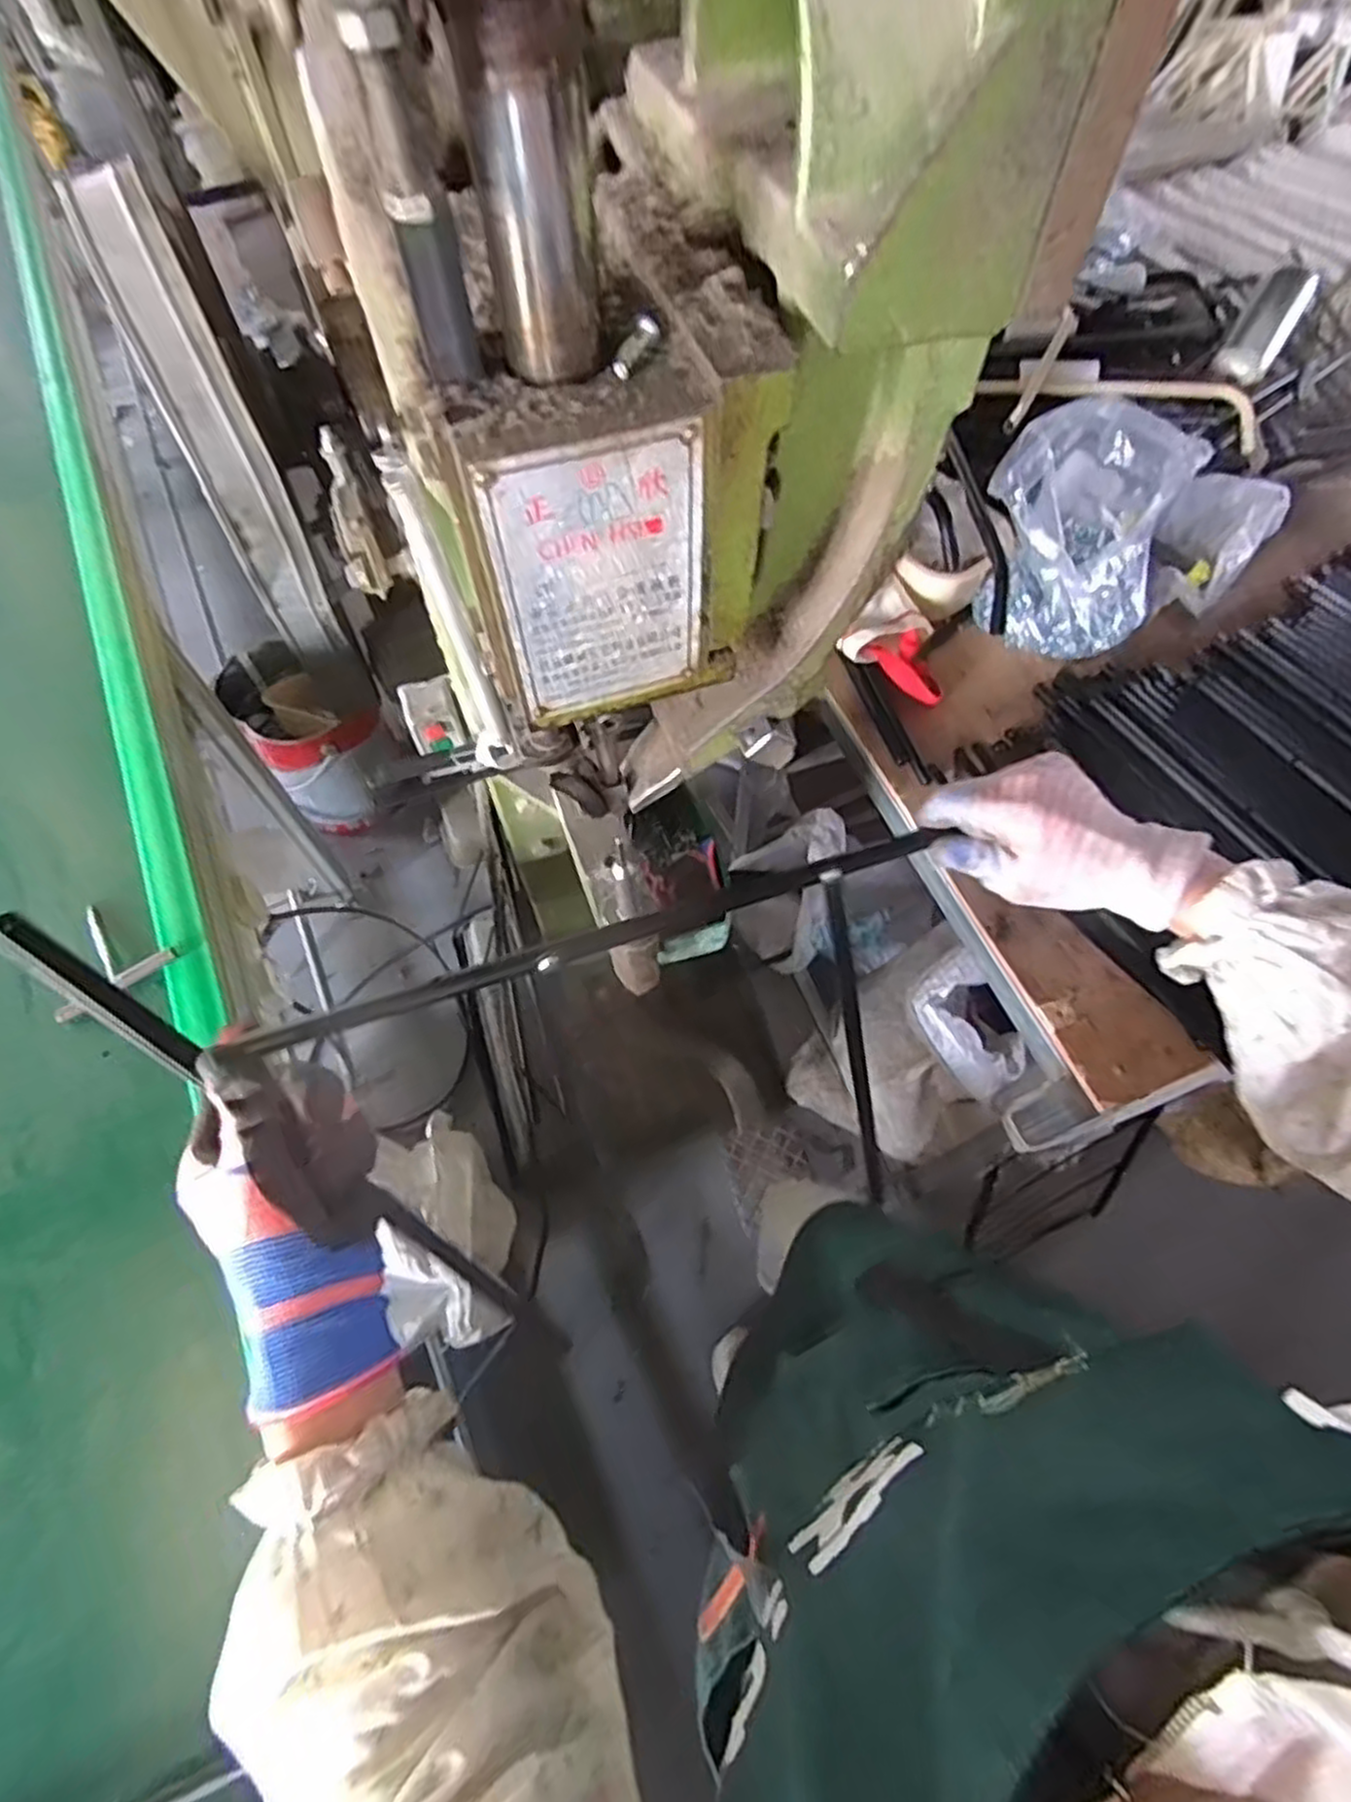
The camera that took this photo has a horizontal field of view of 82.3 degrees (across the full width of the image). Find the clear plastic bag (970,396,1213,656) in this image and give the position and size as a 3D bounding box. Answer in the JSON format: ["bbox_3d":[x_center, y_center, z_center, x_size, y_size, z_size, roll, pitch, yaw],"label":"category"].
[{"bbox_3d":[0.436,-0.406,0.802,0.178,0.198,0.206,33,67,17],"label":"clear plastic bag"}]

